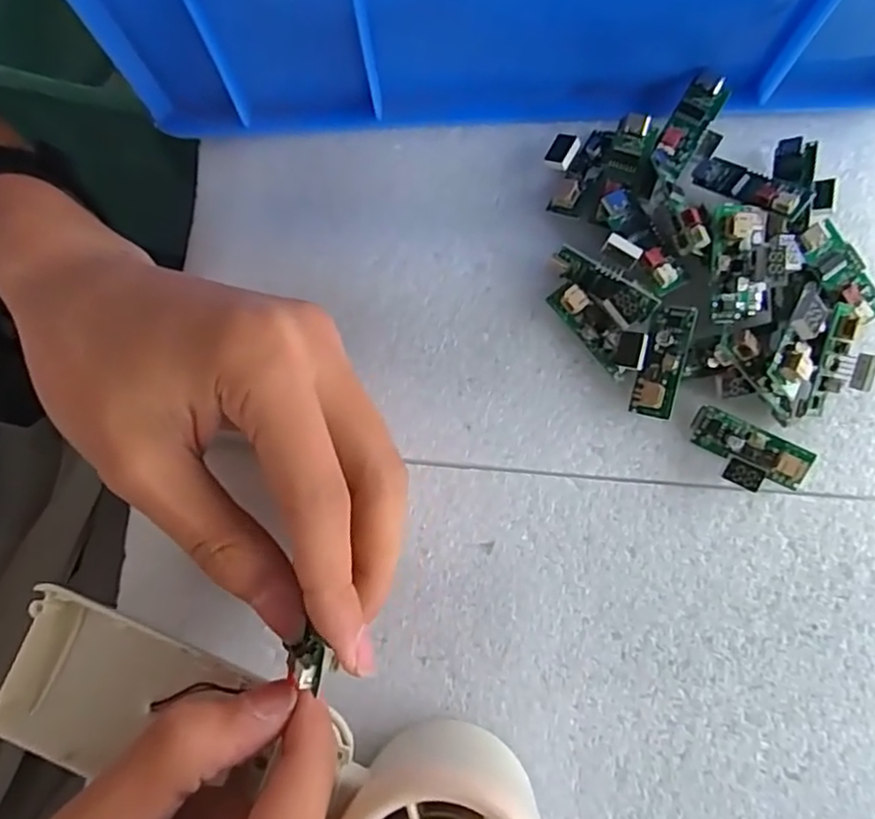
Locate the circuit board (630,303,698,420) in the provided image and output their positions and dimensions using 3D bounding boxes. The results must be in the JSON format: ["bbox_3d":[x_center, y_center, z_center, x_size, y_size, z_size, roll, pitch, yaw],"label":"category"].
[{"bbox_3d":[0.077,-0.016,0.222,0.014,0.005,0.038,15,91,19],"label":"circuit board"}]

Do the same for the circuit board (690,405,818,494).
[{"bbox_3d":[0.103,0.016,0.217,0.038,0.010,0.021,27,81,5],"label":"circuit board"}]

